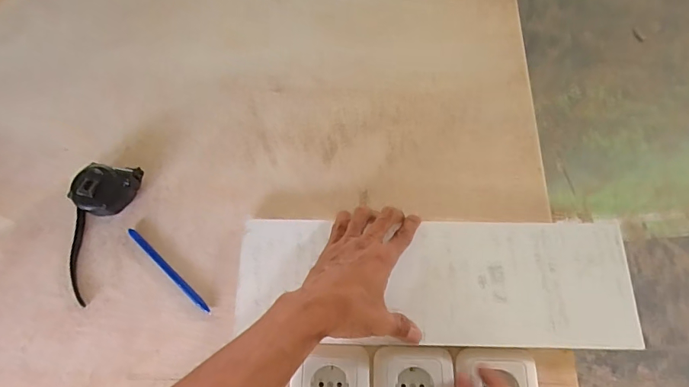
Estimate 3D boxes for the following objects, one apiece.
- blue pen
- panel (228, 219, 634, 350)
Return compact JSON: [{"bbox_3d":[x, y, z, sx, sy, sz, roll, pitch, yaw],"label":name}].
[{"bbox_3d":[-0.198,0.086,0.498,0.136,0.008,0.008,39,75,16],"label":"blue pen"},{"bbox_3d":[0.094,0.089,0.470,0.406,0.017,0.133,4,69,3],"label":"panel"}]

